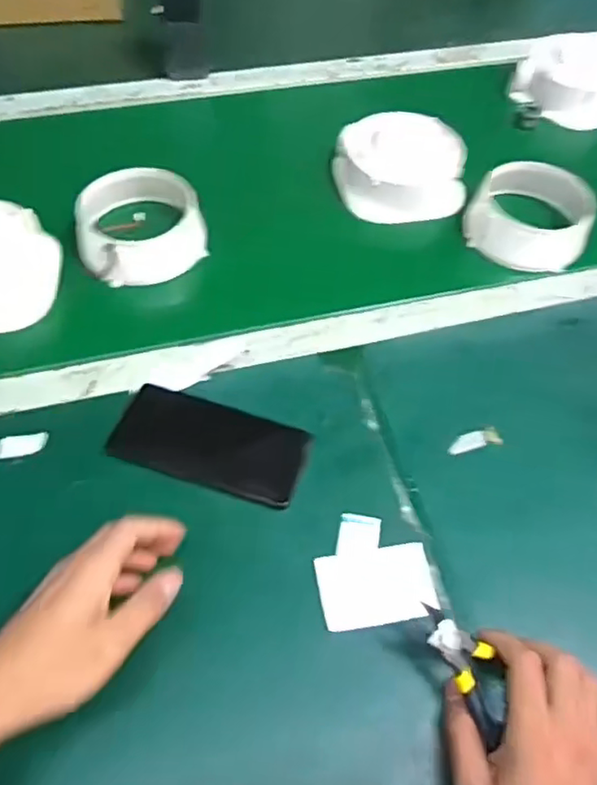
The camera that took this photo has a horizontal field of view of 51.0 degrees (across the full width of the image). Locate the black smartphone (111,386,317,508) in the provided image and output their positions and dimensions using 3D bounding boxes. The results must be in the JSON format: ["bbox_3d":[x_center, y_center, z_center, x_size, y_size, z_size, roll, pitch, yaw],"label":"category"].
[{"bbox_3d":[-0.074,0.044,0.546,0.162,0.014,0.078,16,58,8],"label":"black smartphone"}]

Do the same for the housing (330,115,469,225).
[{"bbox_3d":[0.121,-0.262,0.724,0.139,0.072,0.112,-6,58,-6],"label":"housing"}]

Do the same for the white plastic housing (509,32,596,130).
[{"bbox_3d":[0.372,-0.420,0.846,0.145,0.078,0.117,25,60,13],"label":"white plastic housing"}]

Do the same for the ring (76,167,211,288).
[{"bbox_3d":[-0.164,-0.173,0.651,0.127,0.062,0.109,-25,62,-17],"label":"ring"}]

